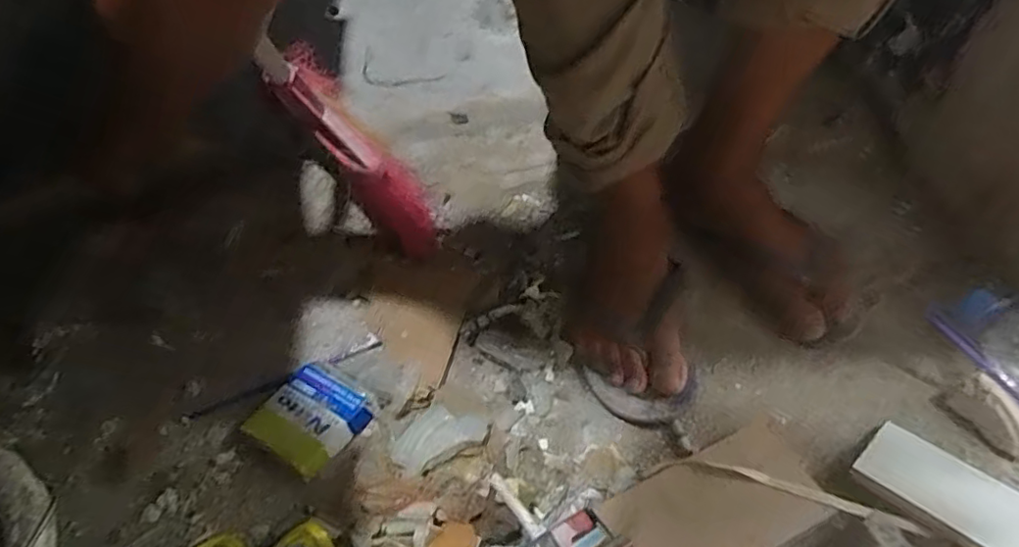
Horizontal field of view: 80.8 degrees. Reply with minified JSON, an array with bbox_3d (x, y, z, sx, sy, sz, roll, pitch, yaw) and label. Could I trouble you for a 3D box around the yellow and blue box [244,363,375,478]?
[{"bbox_3d":[-0.169,0.122,0.510,0.081,0.022,0.077,24,53,26],"label":"yellow and blue box"}]

